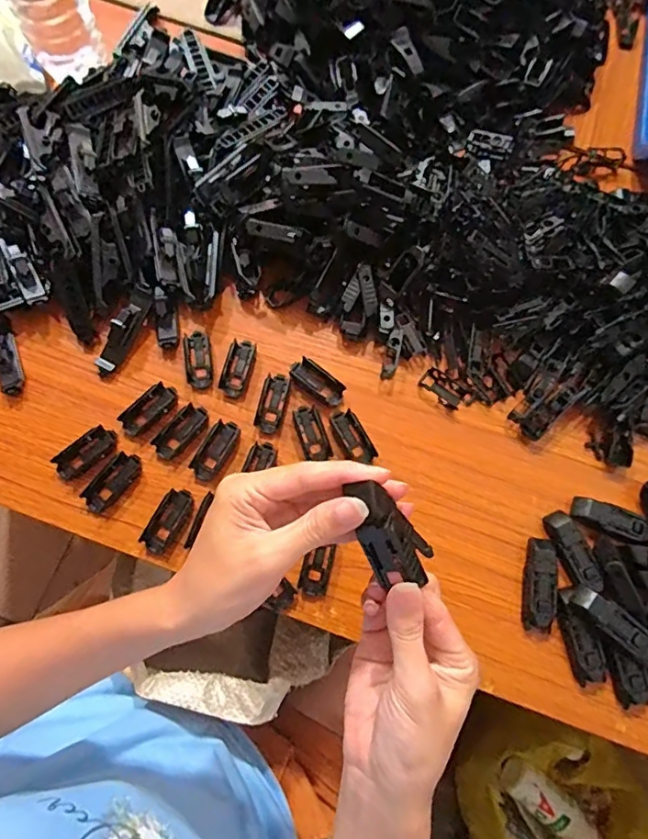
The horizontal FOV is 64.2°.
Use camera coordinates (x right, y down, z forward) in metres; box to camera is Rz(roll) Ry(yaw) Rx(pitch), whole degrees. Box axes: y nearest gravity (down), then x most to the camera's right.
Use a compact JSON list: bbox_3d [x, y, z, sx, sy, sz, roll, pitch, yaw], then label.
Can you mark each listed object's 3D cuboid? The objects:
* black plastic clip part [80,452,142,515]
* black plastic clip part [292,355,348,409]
[{"bbox_3d":[-0.165,0.049,0.401,0.022,0.007,0.051,38,76,8],"label":"black plastic clip part"},{"bbox_3d":[-0.005,-0.031,0.430,0.050,0.007,0.022,38,76,8],"label":"black plastic clip part"}]

